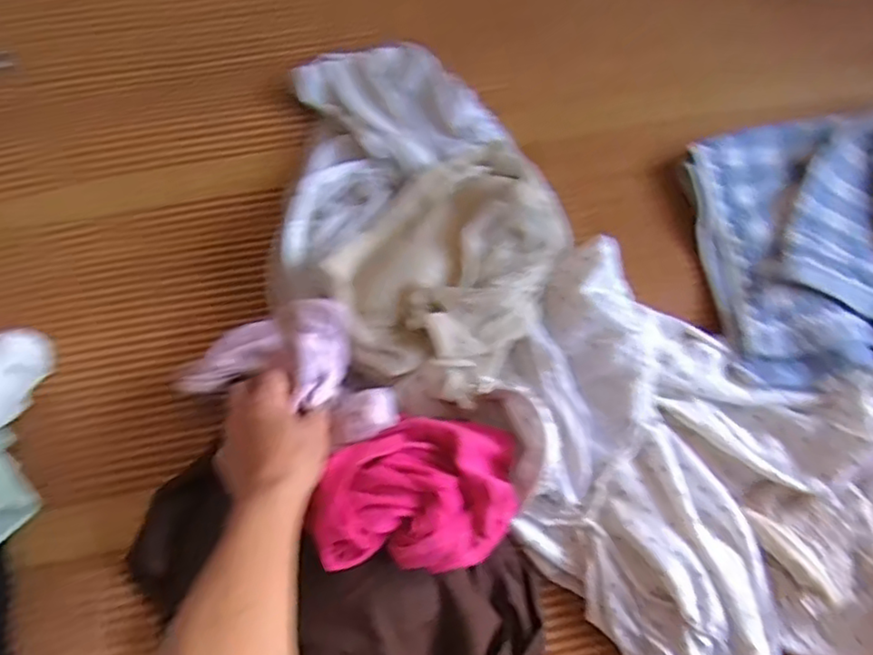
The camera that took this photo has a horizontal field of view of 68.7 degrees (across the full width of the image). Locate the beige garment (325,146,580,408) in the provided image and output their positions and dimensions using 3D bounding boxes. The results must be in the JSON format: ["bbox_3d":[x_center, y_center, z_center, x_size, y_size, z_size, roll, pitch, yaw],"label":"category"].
[{"bbox_3d":[0.021,-0.061,0.527,0.155,0.048,0.236,36,76,9],"label":"beige garment"}]

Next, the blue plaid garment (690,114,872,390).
[{"bbox_3d":[0.372,-0.086,0.582,0.275,0.040,0.245,-13,74,-6],"label":"blue plaid garment"}]

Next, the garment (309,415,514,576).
[{"bbox_3d":[-0.014,0.117,0.460,0.145,0.043,0.107,2,74,-1],"label":"garment"}]

